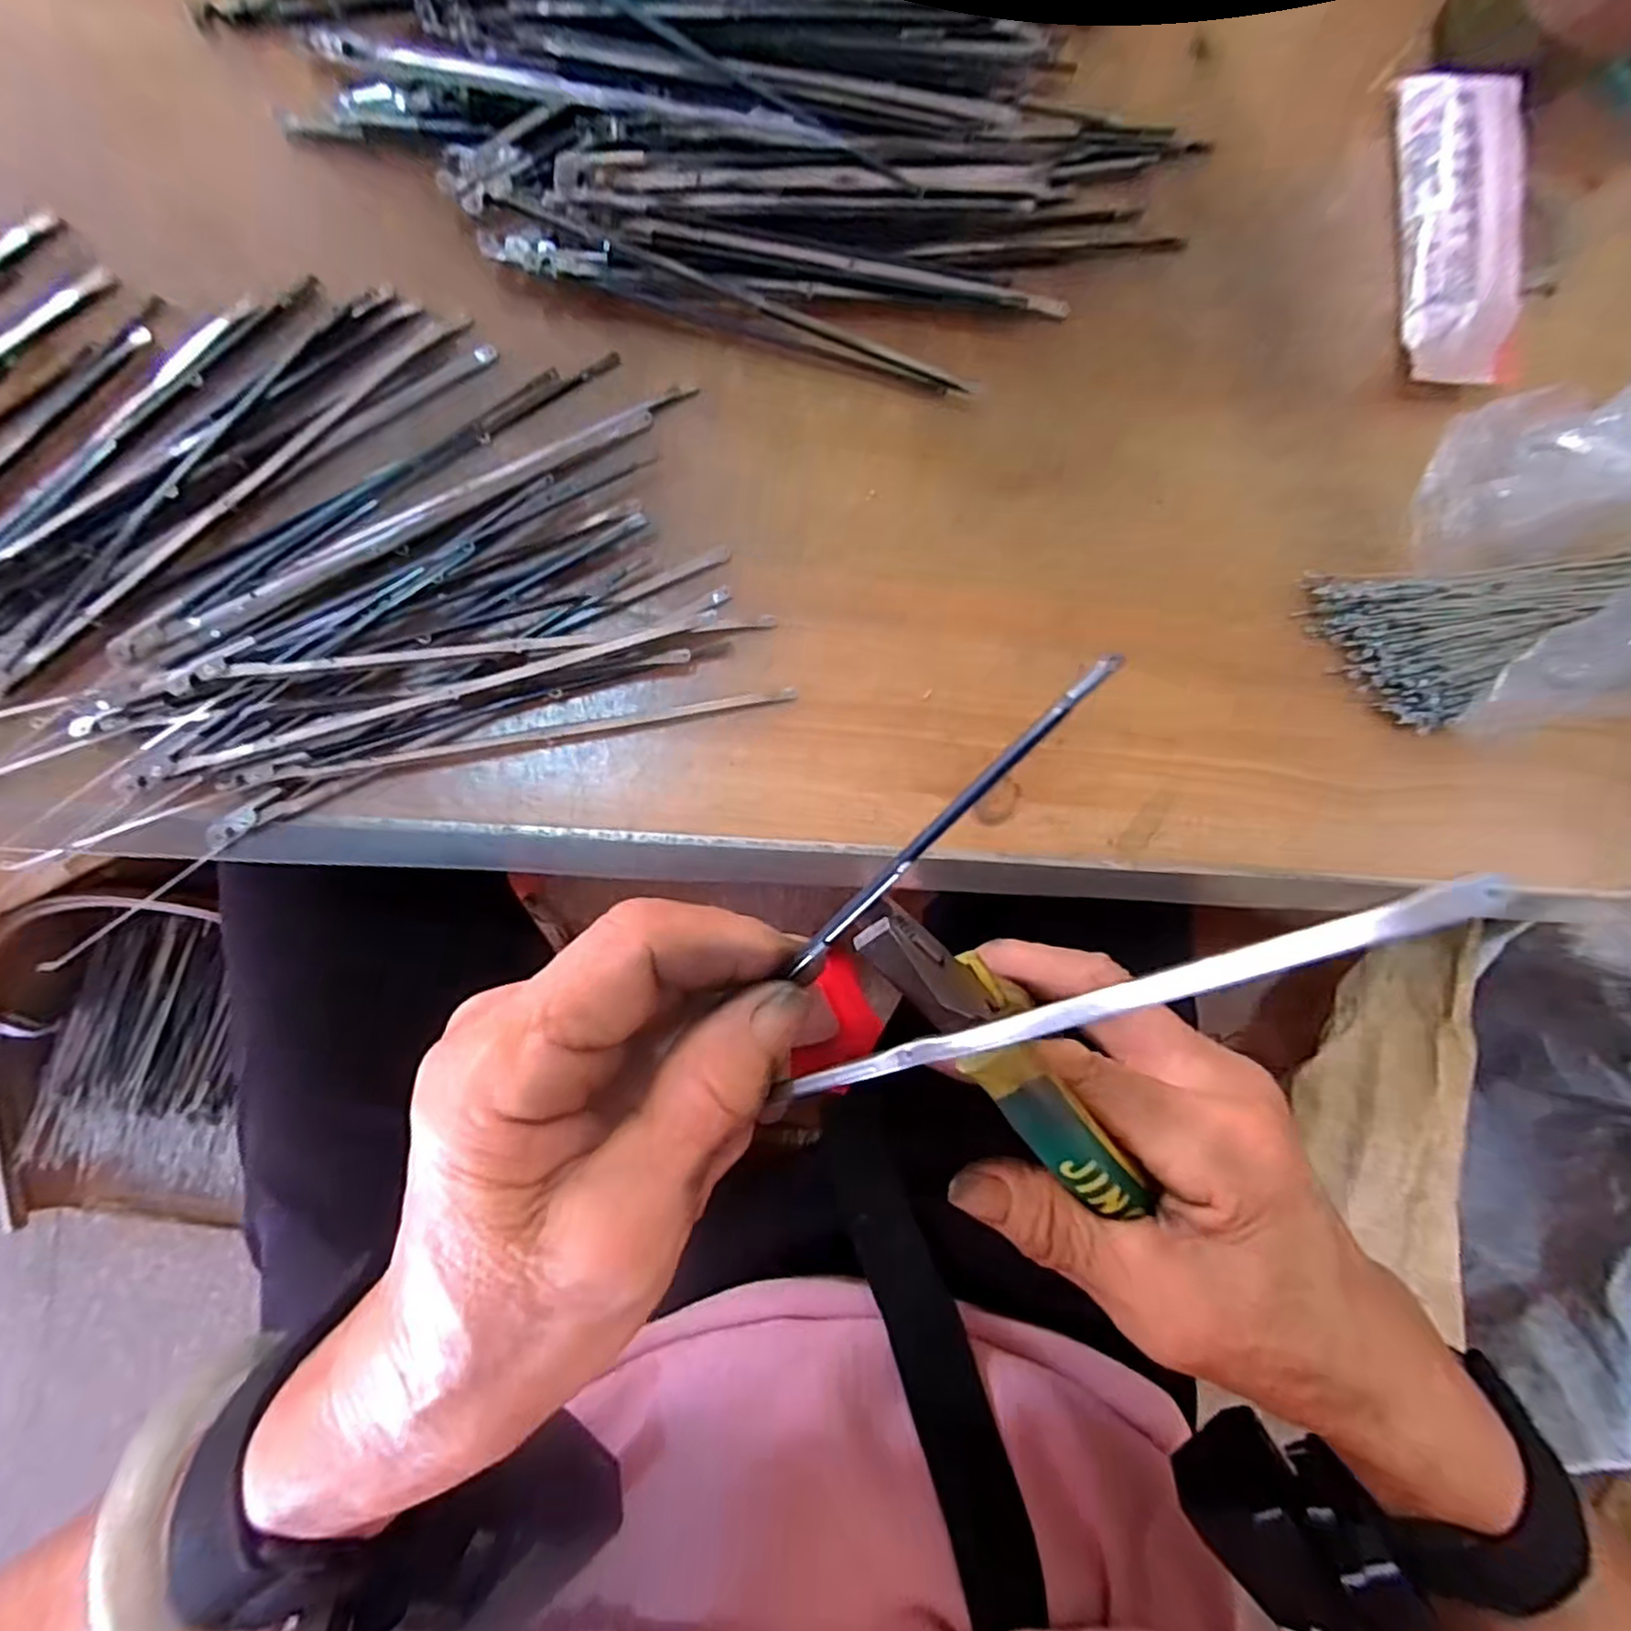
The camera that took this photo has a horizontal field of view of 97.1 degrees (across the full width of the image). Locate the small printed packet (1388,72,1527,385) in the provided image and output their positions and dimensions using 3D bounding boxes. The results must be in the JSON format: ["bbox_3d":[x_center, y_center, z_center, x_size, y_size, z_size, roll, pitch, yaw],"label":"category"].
[{"bbox_3d":[0.279,-0.256,0.310,0.043,0.030,0.132,0,89,-10],"label":"small printed packet"}]

